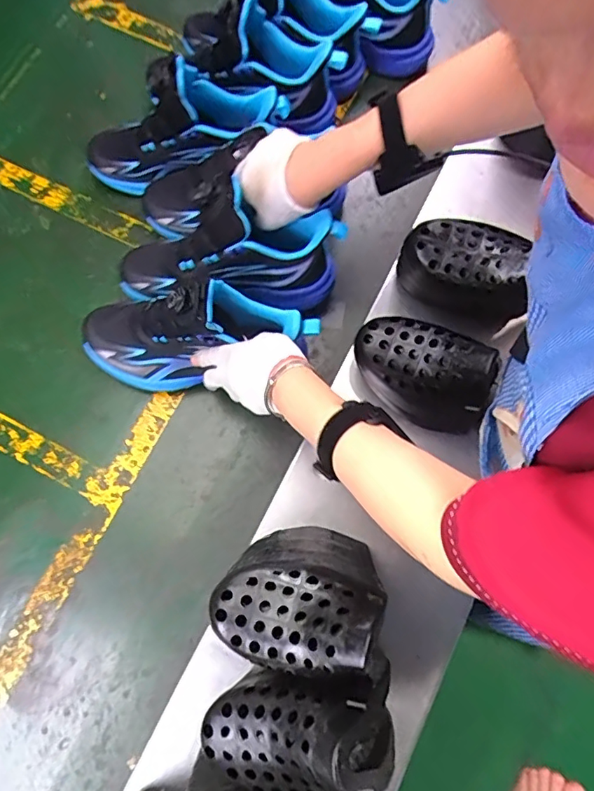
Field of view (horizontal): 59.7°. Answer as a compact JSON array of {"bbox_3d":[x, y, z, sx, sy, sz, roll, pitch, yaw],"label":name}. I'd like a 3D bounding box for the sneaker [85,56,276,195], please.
[{"bbox_3d":[-0.158,-0.336,0.633,0.244,0.119,0.083,-1,72,33],"label":"sneaker"}]

